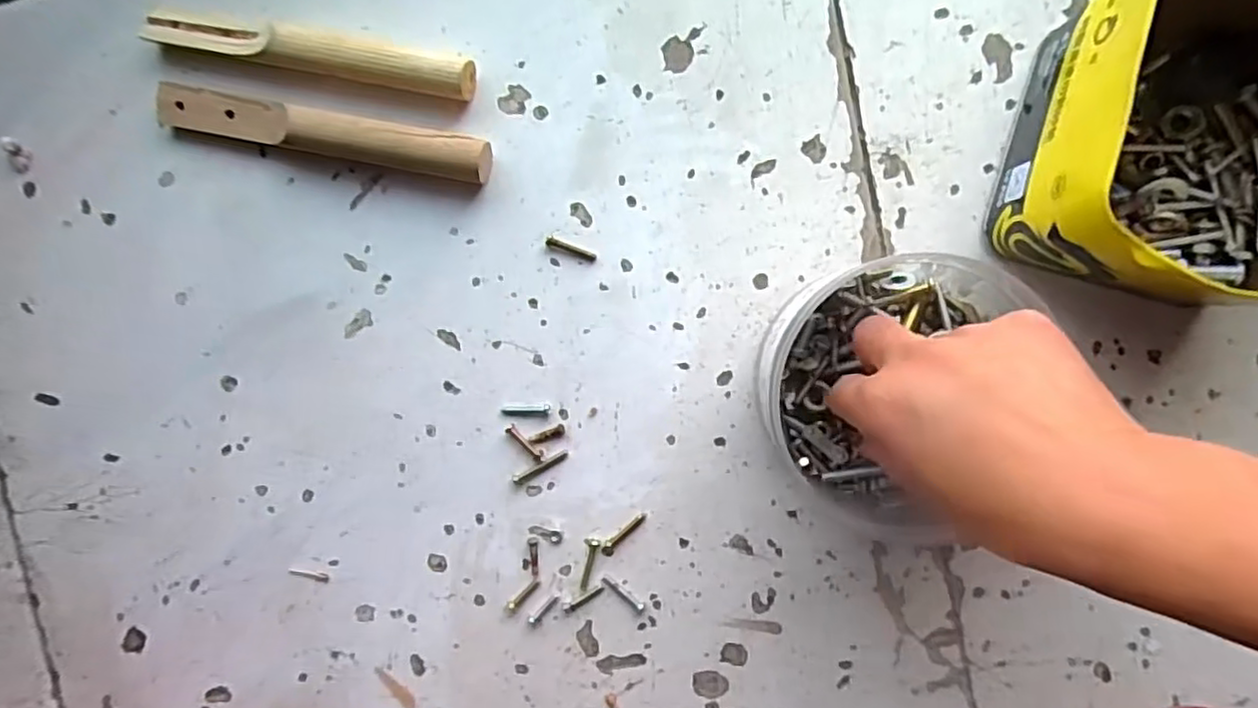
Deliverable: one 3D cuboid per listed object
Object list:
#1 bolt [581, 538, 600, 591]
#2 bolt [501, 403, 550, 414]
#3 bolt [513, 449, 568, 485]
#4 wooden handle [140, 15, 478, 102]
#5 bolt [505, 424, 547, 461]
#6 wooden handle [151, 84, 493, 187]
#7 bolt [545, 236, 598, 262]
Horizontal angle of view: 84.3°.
[{"bbox_3d":[-0.022,0.112,0.369,0.008,0.004,0.029,11,95,4],"label":"bolt"},{"bbox_3d":[-0.054,0.029,0.365,0.026,0.004,0.005,-4,93,5],"label":"bolt"},{"bbox_3d":[-0.046,0.060,0.367,0.032,0.004,0.006,-26,91,6],"label":"bolt"},{"bbox_3d":[-0.164,-0.152,0.352,0.172,0.022,0.020,11,95,4],"label":"wooden handle"},{"bbox_3d":[-0.054,0.046,0.366,0.026,0.004,0.006,41,96,1],"label":"bolt"},{"bbox_3d":[-0.158,-0.113,0.353,0.176,0.024,0.022,12,95,4],"label":"wooden handle"},{"bbox_3d":[-0.030,-0.054,0.358,0.027,0.004,0.005,21,95,3],"label":"bolt"}]

